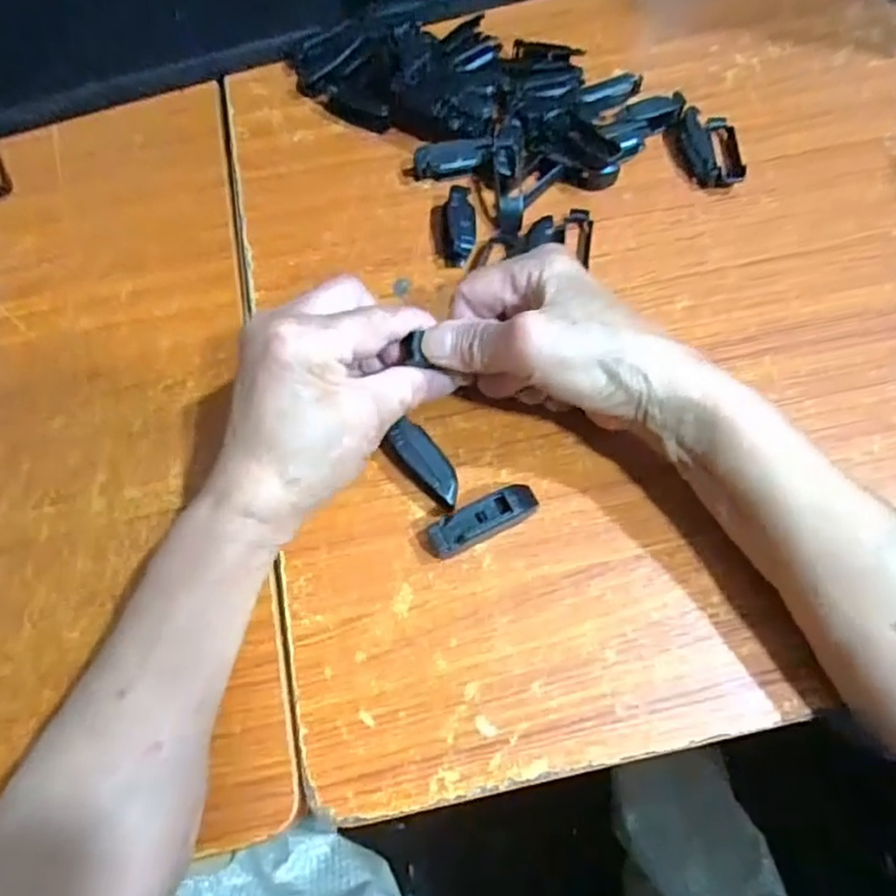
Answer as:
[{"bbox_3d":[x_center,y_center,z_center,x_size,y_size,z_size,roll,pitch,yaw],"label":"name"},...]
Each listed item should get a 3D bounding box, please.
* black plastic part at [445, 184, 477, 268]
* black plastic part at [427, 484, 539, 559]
[{"bbox_3d":[0.007,-0.129,0.396,0.018,0.013,0.047,3,87,4],"label":"black plastic part"},{"bbox_3d":[0.017,0.035,0.331,0.057,0.015,0.018,-27,69,-9],"label":"black plastic part"}]

